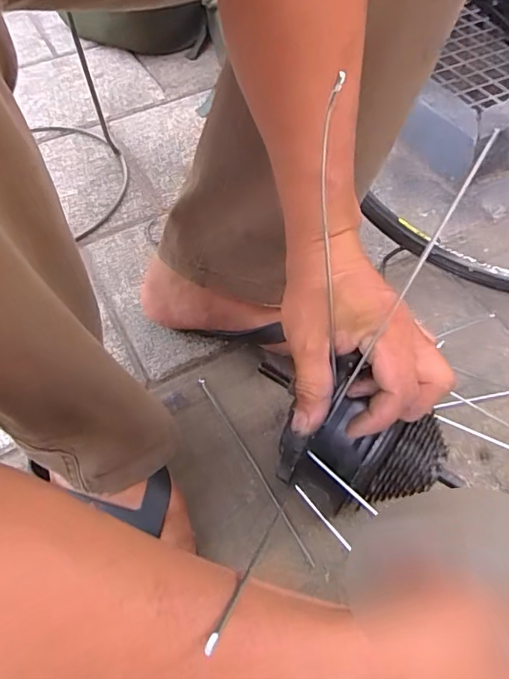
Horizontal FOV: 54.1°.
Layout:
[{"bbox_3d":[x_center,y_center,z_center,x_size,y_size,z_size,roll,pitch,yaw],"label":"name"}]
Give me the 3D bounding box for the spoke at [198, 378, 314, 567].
[{"bbox_3d":[-0.002,0.119,0.487,0.008,0.006,0.213,-28,60,-13],"label":"spoke"}]

